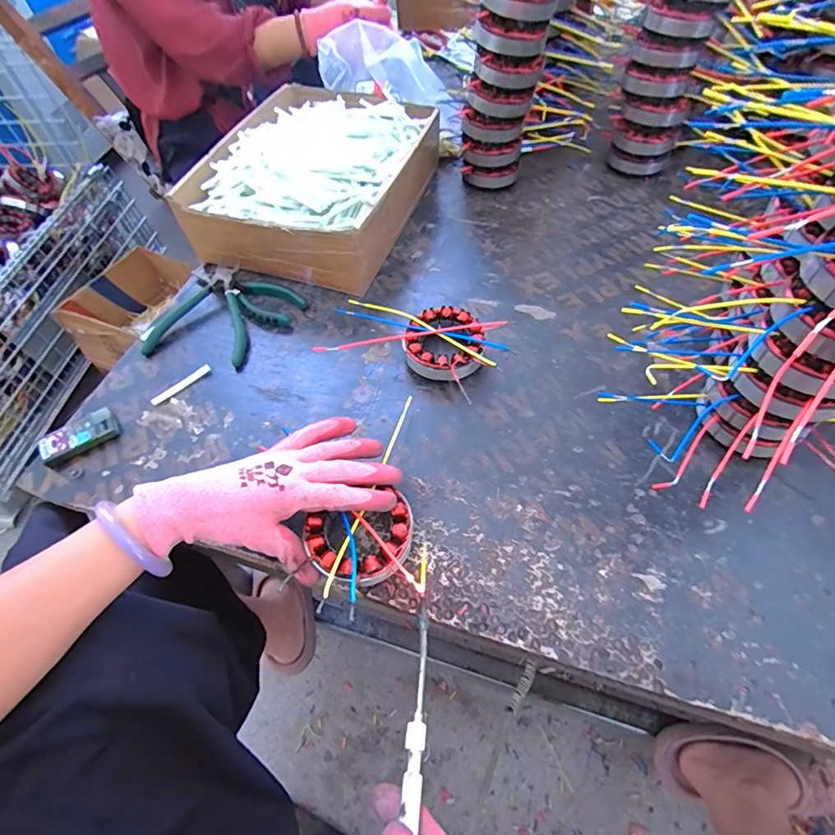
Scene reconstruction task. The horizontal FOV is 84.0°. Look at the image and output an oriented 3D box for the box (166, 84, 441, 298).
[{"bbox_3d":[-0.126,-0.317,0.612,0.236,0.106,0.311,14,59,12],"label":"box"}]

